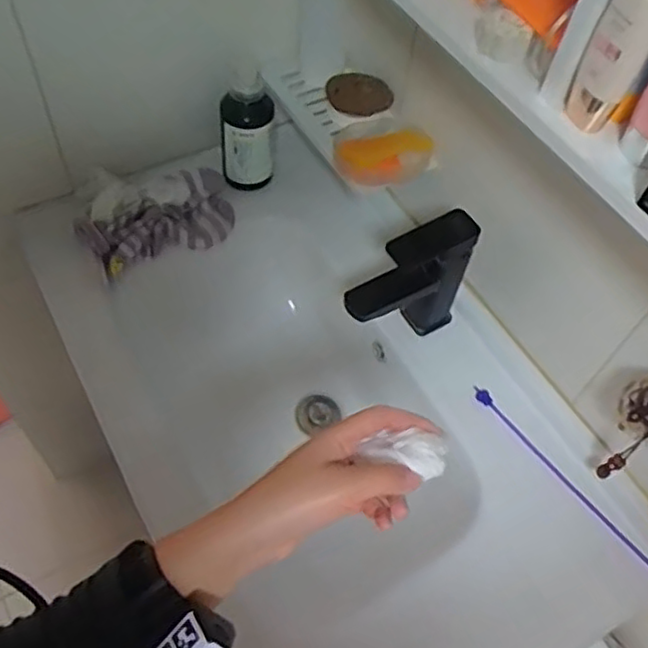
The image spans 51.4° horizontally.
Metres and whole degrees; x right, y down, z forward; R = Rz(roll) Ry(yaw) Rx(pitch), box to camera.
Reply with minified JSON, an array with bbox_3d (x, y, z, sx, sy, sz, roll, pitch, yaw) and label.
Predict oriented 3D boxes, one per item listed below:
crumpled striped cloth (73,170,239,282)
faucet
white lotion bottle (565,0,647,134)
[{"bbox_3d":[-0.207,-0.135,0.868,0.200,0.081,0.102,-25,62,-19],"label":"crumpled striped cloth"},{"bbox_3d":[0.091,-0.037,0.766,0.148,0.163,0.049,-23,61,-18],"label":"faucet"},{"bbox_3d":[0.197,-0.181,0.456,0.018,0.116,0.037,-7,58,-9],"label":"white lotion bottle"}]

